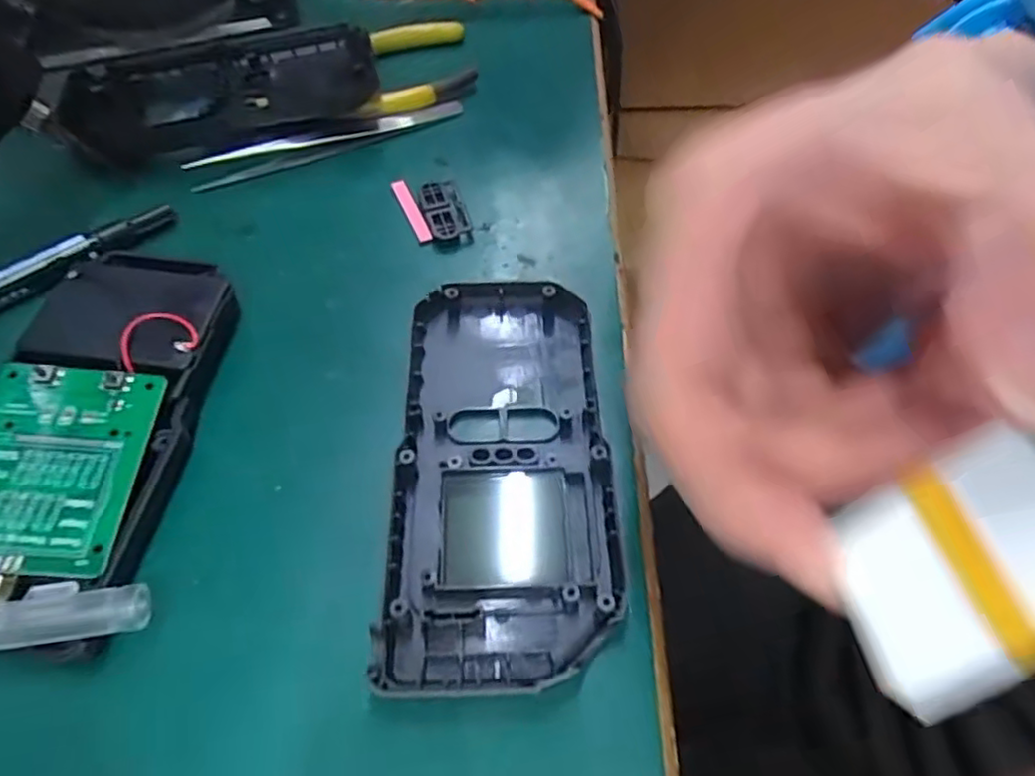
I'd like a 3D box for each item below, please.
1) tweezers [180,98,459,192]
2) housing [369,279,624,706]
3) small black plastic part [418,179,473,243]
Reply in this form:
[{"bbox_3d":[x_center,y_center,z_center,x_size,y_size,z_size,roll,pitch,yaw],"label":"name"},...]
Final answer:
[{"bbox_3d":[-0.070,-0.095,0.255,0.106,0.009,0.010,-24,60,-16],"label":"tweezers"},{"bbox_3d":[-0.003,0.020,0.184,0.056,0.012,0.117,1,57,0],"label":"housing"},{"bbox_3d":[-0.026,-0.063,0.239,0.015,0.005,0.029,-15,58,-11],"label":"small black plastic part"}]

